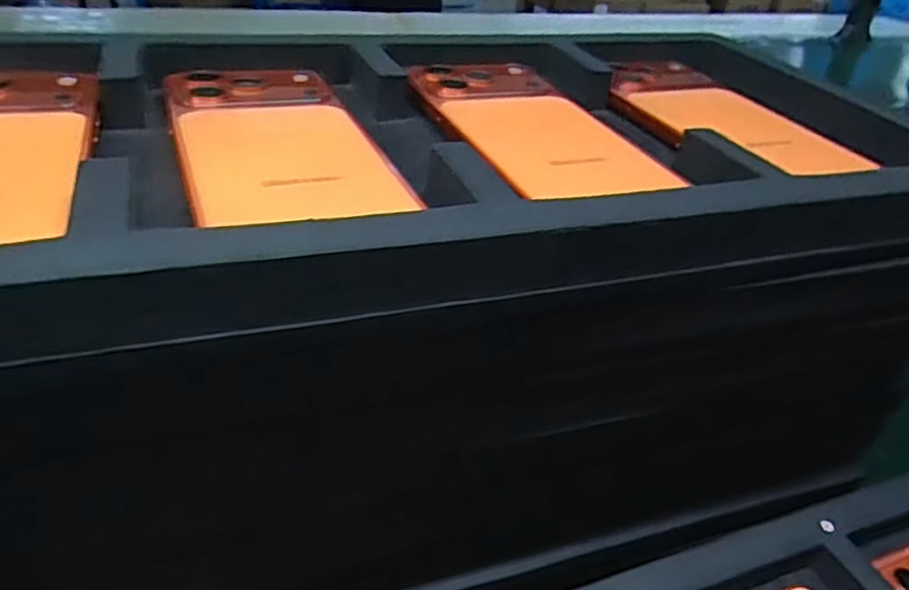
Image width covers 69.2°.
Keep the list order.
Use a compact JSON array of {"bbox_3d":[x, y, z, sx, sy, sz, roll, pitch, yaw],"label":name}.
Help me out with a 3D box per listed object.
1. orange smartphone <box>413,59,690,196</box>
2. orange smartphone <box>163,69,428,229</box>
[{"bbox_3d":[0.034,-0.080,0.300,0.077,0.006,0.143,-9,38,-19],"label":"orange smartphone"},{"bbox_3d":[-0.072,-0.065,0.264,0.073,0.005,0.139,-11,39,-22],"label":"orange smartphone"}]

